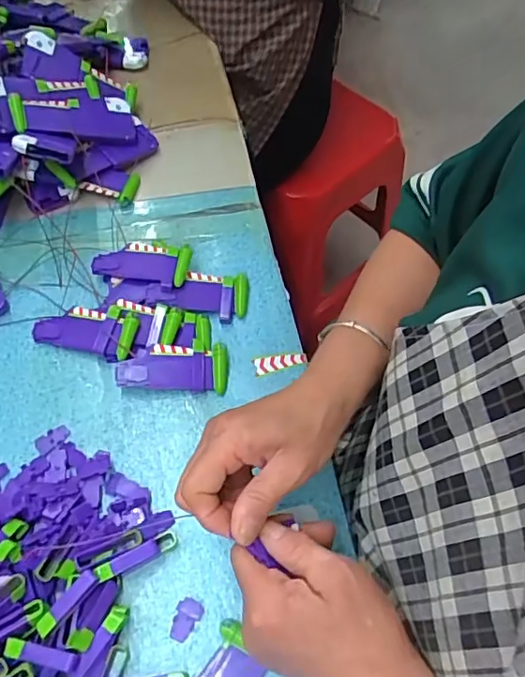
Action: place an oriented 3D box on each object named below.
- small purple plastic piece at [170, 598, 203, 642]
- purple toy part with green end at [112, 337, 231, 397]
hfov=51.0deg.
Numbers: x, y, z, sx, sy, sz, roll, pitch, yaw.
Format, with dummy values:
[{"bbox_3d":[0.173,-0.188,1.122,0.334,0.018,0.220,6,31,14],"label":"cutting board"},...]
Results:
[{"bbox_3d":[-0.053,0.192,0.377,0.018,0.004,0.026,21,62,12],"label":"small purple plastic piece"},{"bbox_3d":[-0.075,0.024,0.464,0.090,0.020,0.040,1,60,0],"label":"purple toy part with green end"}]

